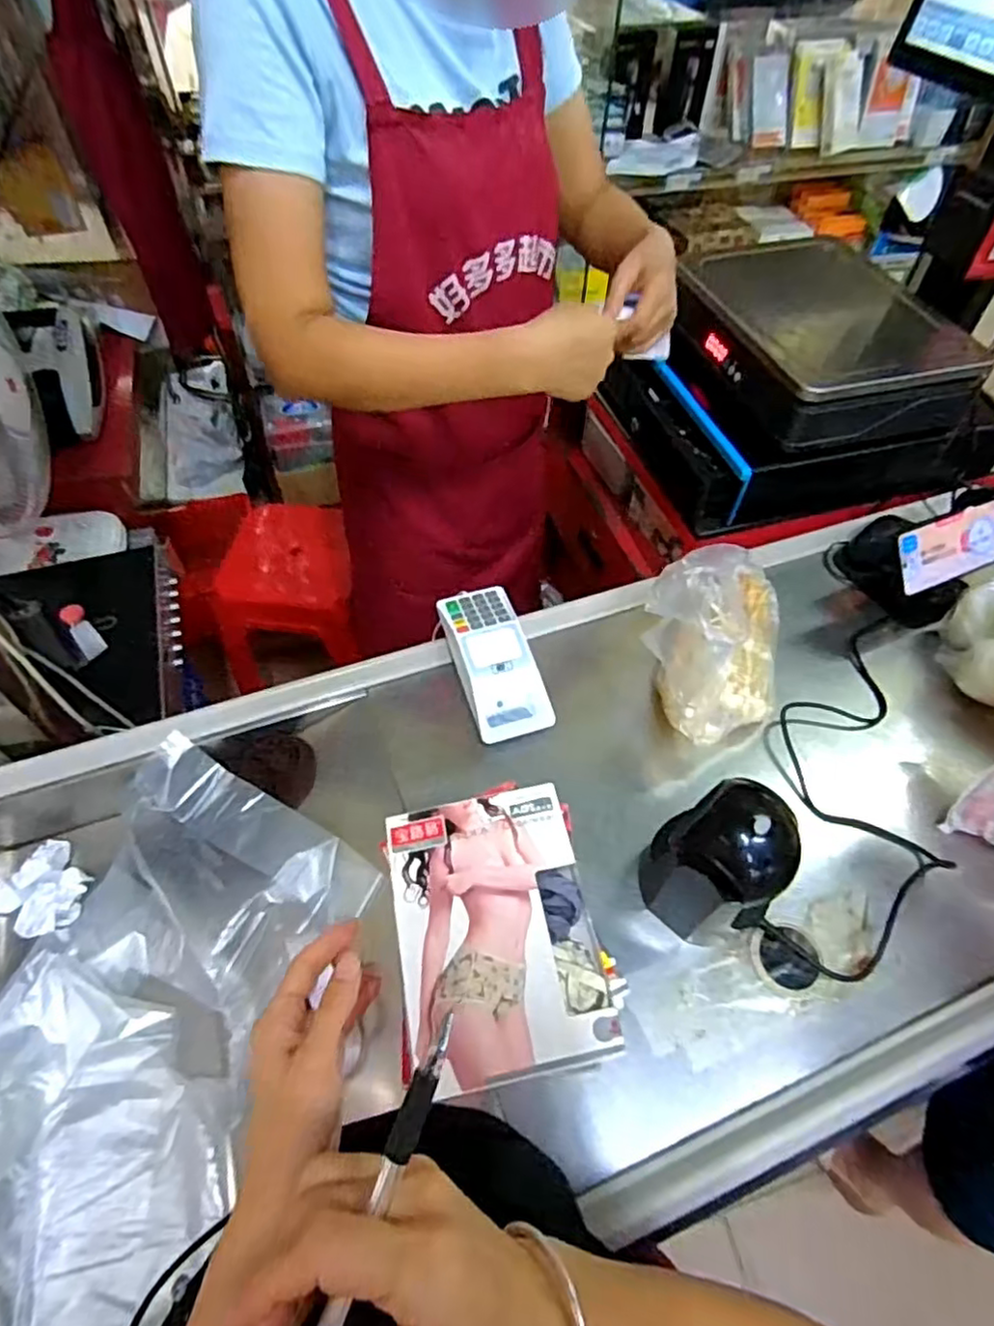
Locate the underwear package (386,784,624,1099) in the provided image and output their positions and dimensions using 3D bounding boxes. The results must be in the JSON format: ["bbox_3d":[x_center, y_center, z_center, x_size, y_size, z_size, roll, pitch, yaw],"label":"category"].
[{"bbox_3d":[-0.002,0.167,0.421,0.126,0.022,0.166,-9,55,-8],"label":"underwear package"}]

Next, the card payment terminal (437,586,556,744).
[{"bbox_3d":[-0.006,-0.004,0.722,0.081,0.053,0.180,-15,56,-11],"label":"card payment terminal"}]

